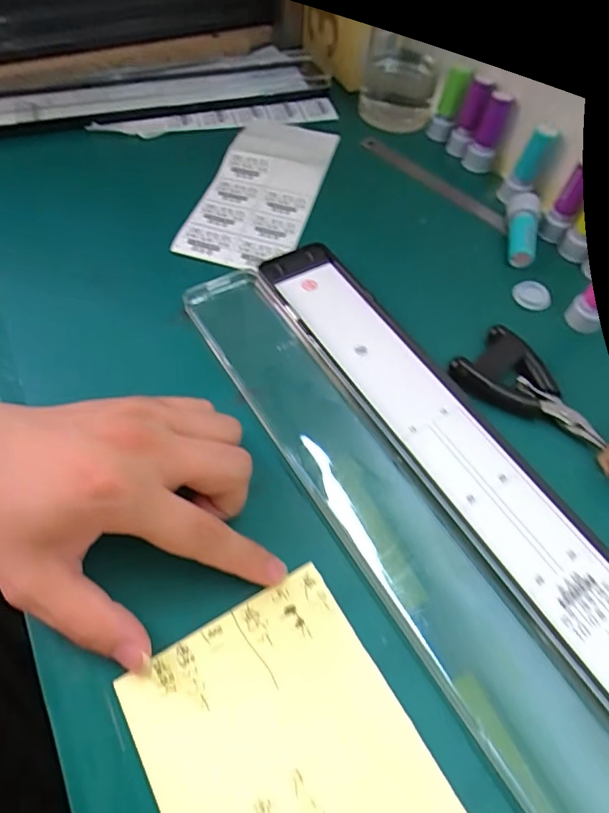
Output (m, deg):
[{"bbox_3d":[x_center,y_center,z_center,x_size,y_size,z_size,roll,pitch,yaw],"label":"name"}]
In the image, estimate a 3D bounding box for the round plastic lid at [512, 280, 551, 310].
[{"bbox_3d":[0.163,-0.080,0.363,0.025,0.006,0.025,1,69,-2],"label":"round plastic lid"}]

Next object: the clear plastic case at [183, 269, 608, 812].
[{"bbox_3d":[0.061,0.084,0.253,0.054,0.022,0.451,-27,61,-20],"label":"clear plastic case"}]

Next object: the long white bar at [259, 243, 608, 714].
[{"bbox_3d":[0.112,0.052,0.266,0.068,0.011,0.440,-27,61,-20],"label":"long white bar"}]

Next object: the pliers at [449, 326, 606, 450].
[{"bbox_3d":[0.138,-0.008,0.306,0.051,0.012,0.091,-36,65,-24],"label":"pliers"}]

